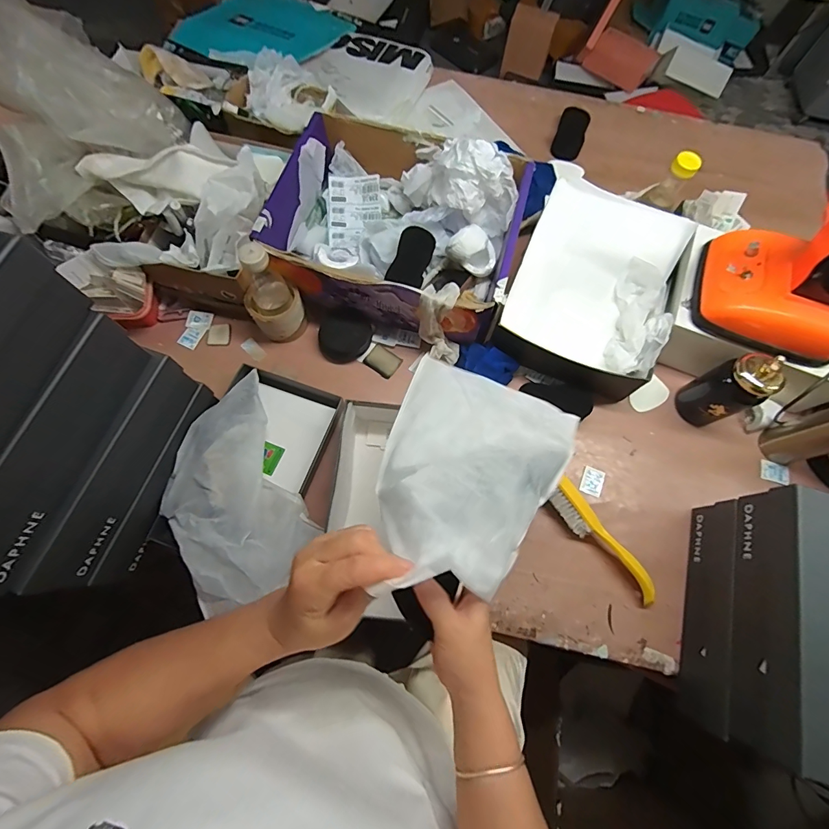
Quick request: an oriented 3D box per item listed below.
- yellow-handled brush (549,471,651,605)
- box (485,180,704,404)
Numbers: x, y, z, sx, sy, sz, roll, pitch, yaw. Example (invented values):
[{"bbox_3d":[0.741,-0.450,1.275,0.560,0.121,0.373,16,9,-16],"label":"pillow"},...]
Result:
[{"bbox_3d":[0.281,0.192,0.619,0.046,0.047,0.221,-36,77,-12],"label":"yellow-handled brush"},{"bbox_3d":[0.305,-0.219,0.704,0.251,0.081,0.336,23,73,5],"label":"box"}]

